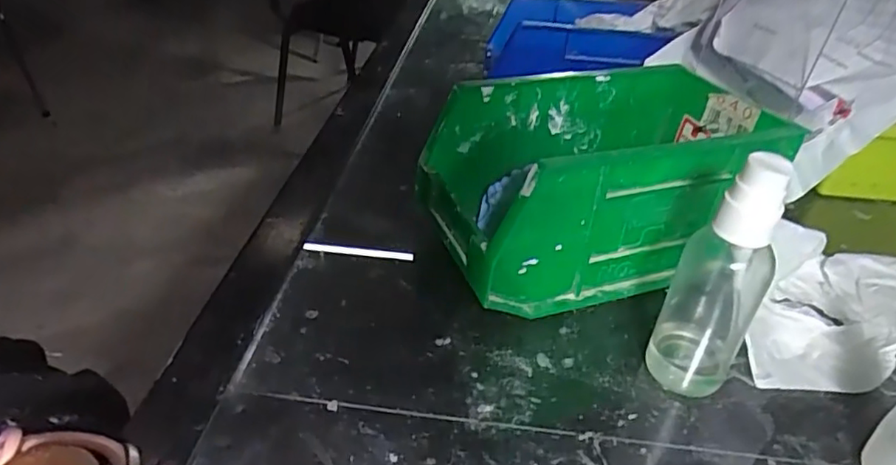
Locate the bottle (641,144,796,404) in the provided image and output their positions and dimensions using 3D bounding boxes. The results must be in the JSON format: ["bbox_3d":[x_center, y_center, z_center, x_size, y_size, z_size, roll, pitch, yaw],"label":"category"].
[{"bbox_3d":[0.111,0.019,0.238,0.034,0.111,0.028,21,39,24],"label":"bottle"}]

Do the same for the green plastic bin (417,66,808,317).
[{"bbox_3d":[0.080,-0.028,0.321,0.171,0.087,0.097,-11,38,-19],"label":"green plastic bin"}]

